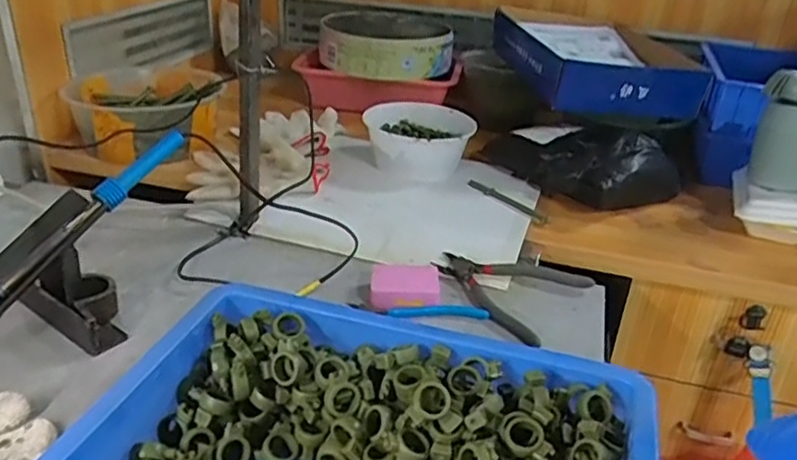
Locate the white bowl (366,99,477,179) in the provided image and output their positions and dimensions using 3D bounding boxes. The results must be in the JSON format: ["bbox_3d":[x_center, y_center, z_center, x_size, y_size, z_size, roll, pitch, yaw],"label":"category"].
[{"bbox_3d":[0.028,-0.139,1.024,0.158,0.071,0.185,11,29,12],"label":"white bowl"}]

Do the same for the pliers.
[{"bbox_3d":[0.116,0.062,0.740,0.166,0.019,0.147,24,33,32],"label":"pliers"}]

